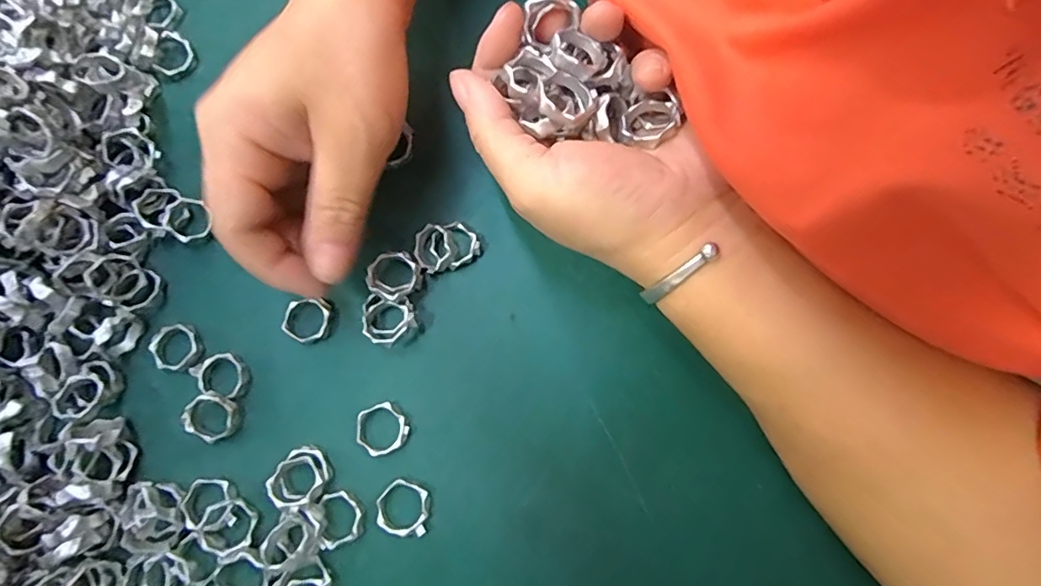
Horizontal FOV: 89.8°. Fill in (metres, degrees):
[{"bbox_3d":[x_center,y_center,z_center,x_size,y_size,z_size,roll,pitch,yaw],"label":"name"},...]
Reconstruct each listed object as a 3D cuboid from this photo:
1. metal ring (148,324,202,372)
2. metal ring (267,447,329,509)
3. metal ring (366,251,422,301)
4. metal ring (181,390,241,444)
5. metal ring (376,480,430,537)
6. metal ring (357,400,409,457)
[{"bbox_3d":[-0.157,0.025,0.238,0.022,0.004,0.021,0,76,0],"label":"metal ring"},{"bbox_3d":[-0.092,0.077,0.218,0.022,0.006,0.025,31,57,15],"label":"metal ring"},{"bbox_3d":[-0.056,-0.008,0.232,0.023,0.008,0.020,-39,94,-17],"label":"metal ring"},{"bbox_3d":[-0.134,0.054,0.227,0.021,0.009,0.020,0,76,0],"label":"metal ring"},{"bbox_3d":[-0.048,0.089,0.216,0.021,0.005,0.022,0,76,0],"label":"metal ring"},{"bbox_3d":[-0.059,0.058,0.225,0.021,0.005,0.021,0,76,0],"label":"metal ring"}]

